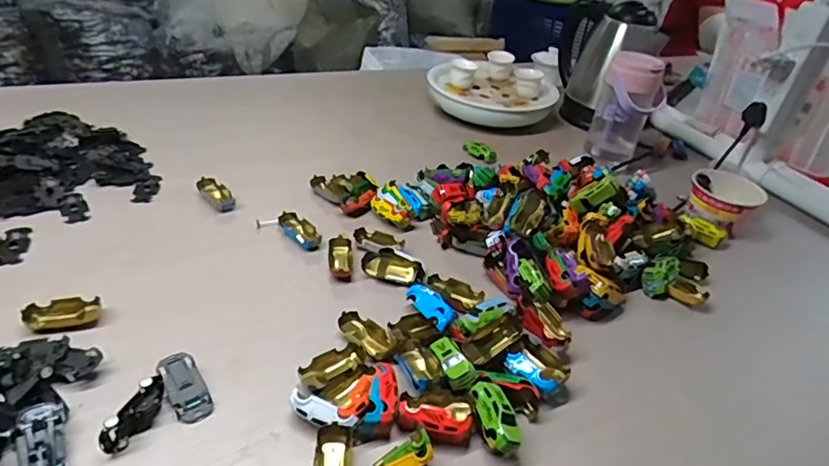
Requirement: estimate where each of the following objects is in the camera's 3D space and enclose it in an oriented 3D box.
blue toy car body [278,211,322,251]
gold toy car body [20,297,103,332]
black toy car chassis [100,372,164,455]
[{"bbox_3d":[-0.140,-0.002,0.670,0.065,0.021,0.029,32,41,31],"label":"blue toy car body"},{"bbox_3d":[-0.339,0.079,0.521,0.062,0.022,0.030,-15,40,-29],"label":"gold toy car body"},{"bbox_3d":[-0.224,0.146,0.437,0.015,0.034,0.067,14,35,10],"label":"black toy car chassis"}]

